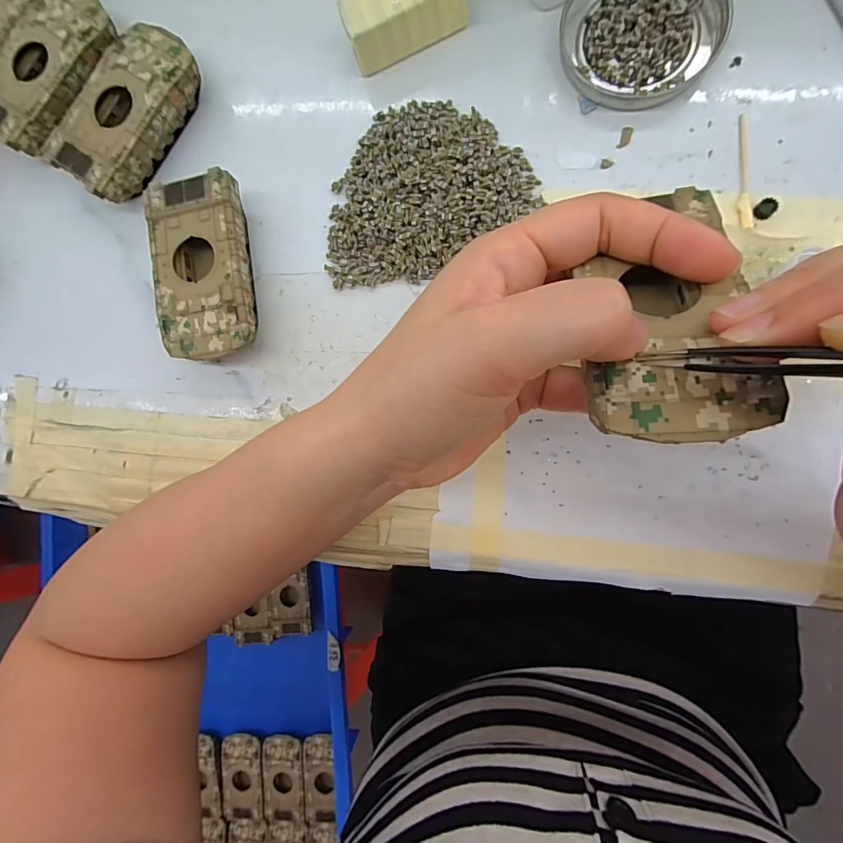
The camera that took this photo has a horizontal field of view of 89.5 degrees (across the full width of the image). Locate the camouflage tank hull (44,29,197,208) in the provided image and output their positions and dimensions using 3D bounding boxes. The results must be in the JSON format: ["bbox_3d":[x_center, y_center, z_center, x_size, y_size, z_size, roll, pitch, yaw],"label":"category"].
[{"bbox_3d":[-0.169,-0.179,0.249,0.049,0.026,0.095,32,93,9],"label":"camouflage tank hull"}]

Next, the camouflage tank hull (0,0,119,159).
[{"bbox_3d":[-0.222,-0.210,0.257,0.059,0.025,0.096,35,93,8],"label":"camouflage tank hull"}]

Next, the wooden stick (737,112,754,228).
[{"bbox_3d":[0.160,-0.125,0.212,0.007,0.004,0.058,-2,88,9],"label":"wooden stick"}]

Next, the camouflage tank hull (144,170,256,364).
[{"bbox_3d":[-0.119,-0.082,0.239,0.050,0.026,0.096,-7,87,8],"label":"camouflage tank hull"}]

